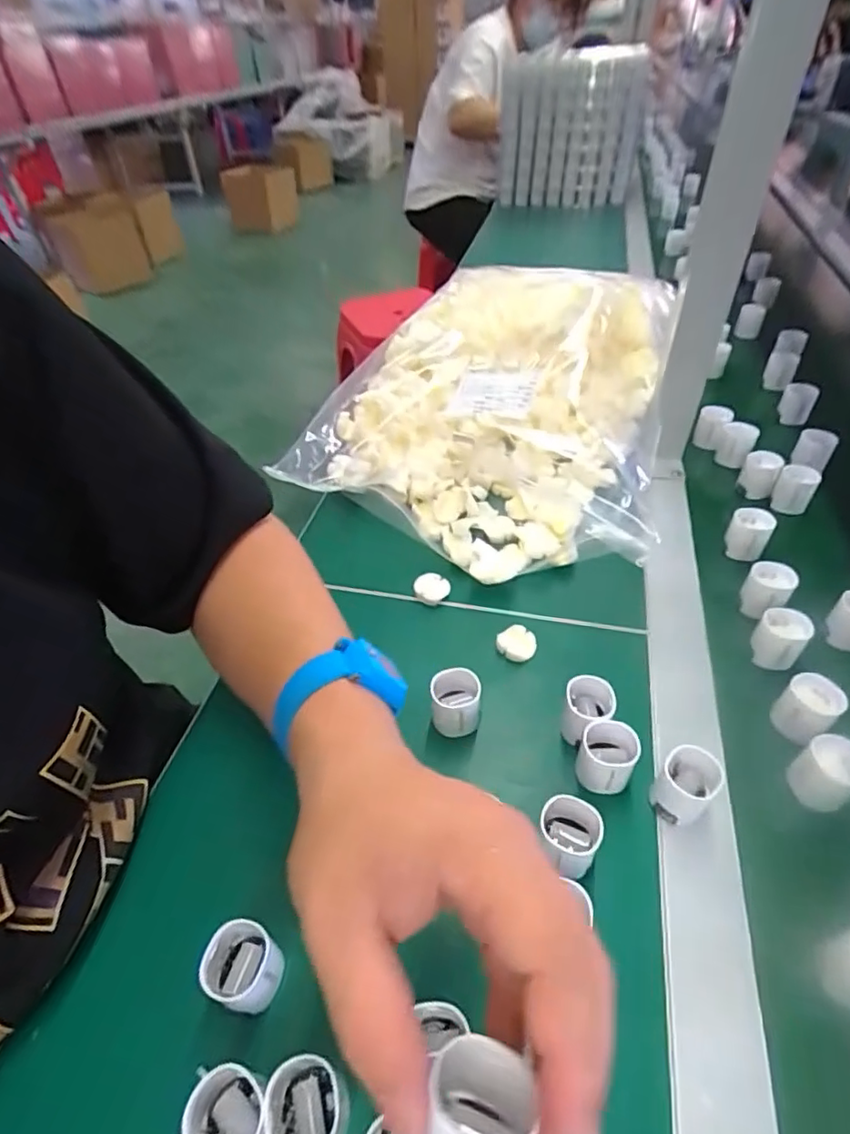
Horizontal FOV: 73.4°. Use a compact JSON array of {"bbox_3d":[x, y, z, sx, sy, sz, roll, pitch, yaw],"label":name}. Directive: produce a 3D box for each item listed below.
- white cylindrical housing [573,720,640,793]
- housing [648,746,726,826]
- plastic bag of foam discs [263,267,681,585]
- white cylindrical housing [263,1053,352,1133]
[{"bbox_3d":[0.105,0.110,0.330,0.030,0.032,0.028,-1,45,1],"label":"white cylindrical housing"},{"bbox_3d":[0.144,0.121,0.316,0.031,0.034,0.027,-34,53,-28],"label":"housing"},{"bbox_3d":[0.083,-0.156,0.537,0.287,0.117,0.354,18,49,19],"label":"plastic bag of foam discs"},{"bbox_3d":[-0.047,0.218,0.229,0.029,0.028,0.031,-1,45,1],"label":"white cylindrical housing"}]

